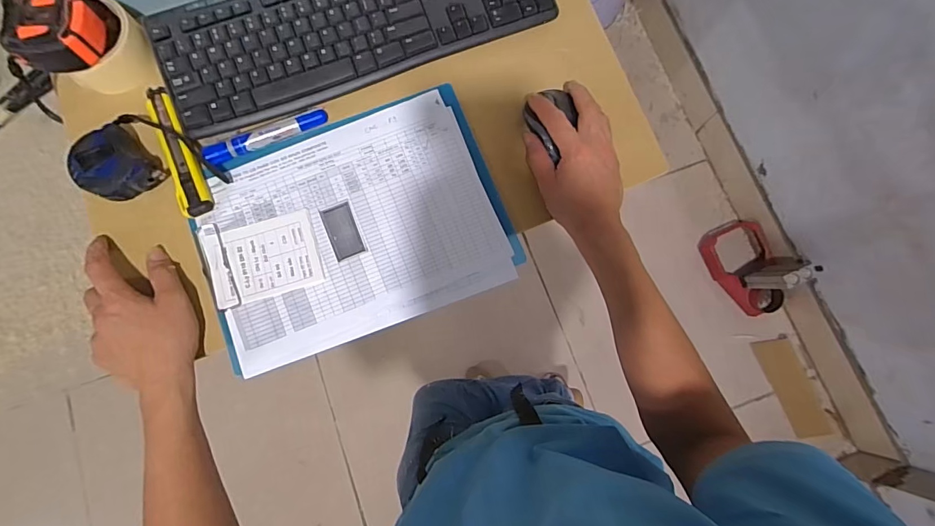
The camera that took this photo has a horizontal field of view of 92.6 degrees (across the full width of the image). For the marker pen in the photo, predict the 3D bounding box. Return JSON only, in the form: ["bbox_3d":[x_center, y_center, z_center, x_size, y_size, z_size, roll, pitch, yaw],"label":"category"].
[{"bbox_3d":[-0.217,-0.138,0.482,0.132,0.017,0.021,-23,79,-4],"label":"marker pen"}]

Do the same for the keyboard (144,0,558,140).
[{"bbox_3d":[-0.119,-0.272,0.493,0.424,0.033,0.136,-22,79,-4],"label":"keyboard"}]

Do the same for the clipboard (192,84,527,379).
[{"bbox_3d":[-0.121,-0.043,0.479,0.310,0.020,0.227,-20,79,-4],"label":"clipboard"}]

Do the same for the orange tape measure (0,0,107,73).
[{"bbox_3d":[-0.401,-0.228,0.434,0.071,0.040,0.079,-9,79,-1],"label":"orange tape measure"}]

